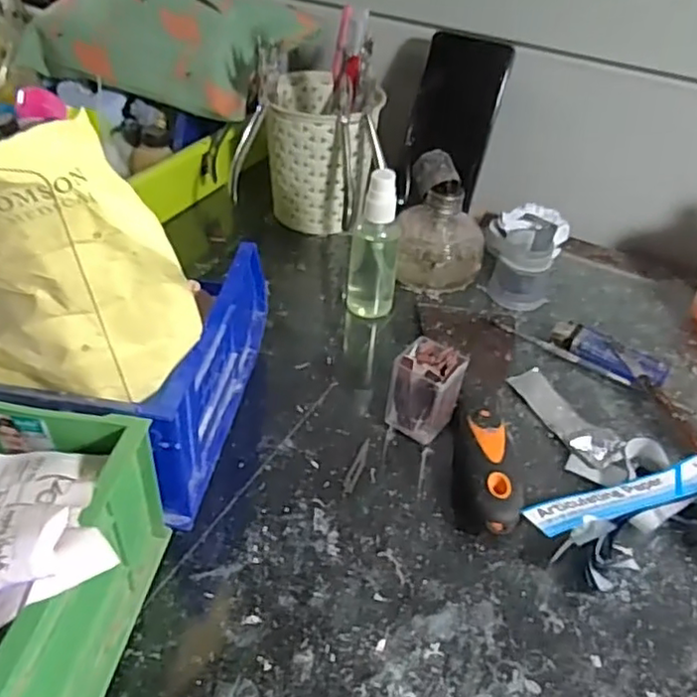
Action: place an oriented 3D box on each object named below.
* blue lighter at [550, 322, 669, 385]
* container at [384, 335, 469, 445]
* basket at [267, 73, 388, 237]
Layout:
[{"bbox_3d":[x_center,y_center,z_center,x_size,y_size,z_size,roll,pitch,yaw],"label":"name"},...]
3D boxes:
[{"bbox_3d":[0.186,0.004,0.466,0.081,0.014,0.028,28,47,24],"label":"blue lighter"},{"bbox_3d":[0.047,0.026,0.396,0.036,0.051,0.035,26,46,22],"label":"container"},{"bbox_3d":[-0.021,-0.174,0.576,0.088,0.107,0.098,4,42,0],"label":"basket"}]

